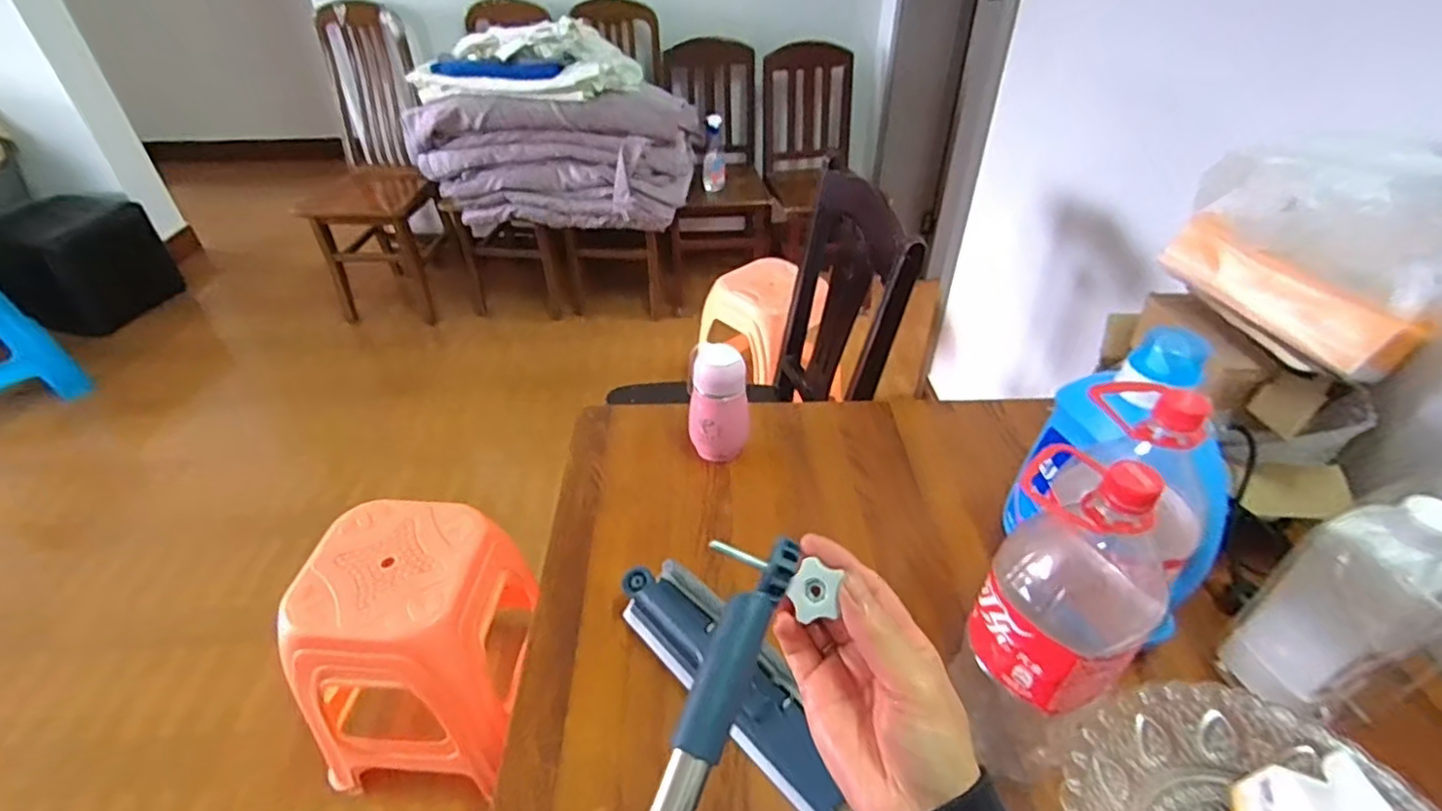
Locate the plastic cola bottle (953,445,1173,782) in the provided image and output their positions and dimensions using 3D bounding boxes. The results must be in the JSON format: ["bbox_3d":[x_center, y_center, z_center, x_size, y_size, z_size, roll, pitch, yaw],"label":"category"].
[{"bbox_3d":[0.241,0.163,0.492,0.096,0.317,0.105,-29,47,-30],"label":"plastic cola bottle"}]

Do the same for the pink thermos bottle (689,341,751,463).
[{"bbox_3d":[-0.002,-0.003,0.842,0.075,0.144,0.072,-2,40,-1],"label":"pink thermos bottle"}]

